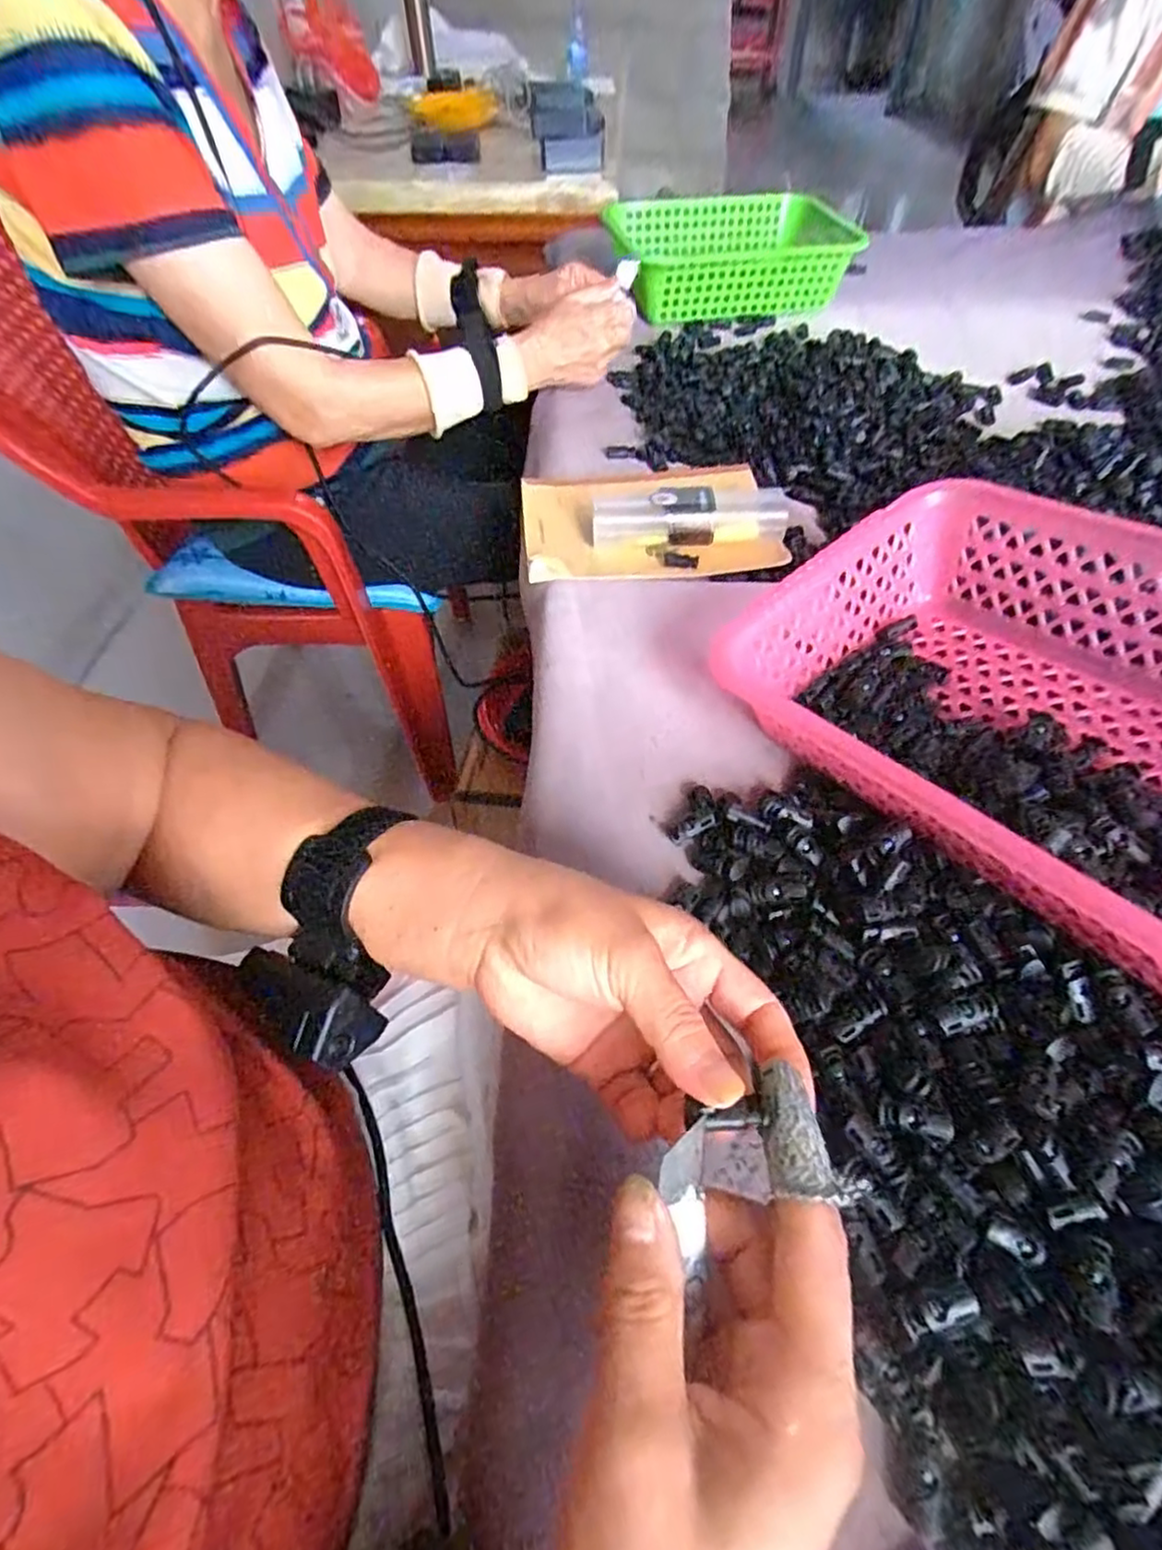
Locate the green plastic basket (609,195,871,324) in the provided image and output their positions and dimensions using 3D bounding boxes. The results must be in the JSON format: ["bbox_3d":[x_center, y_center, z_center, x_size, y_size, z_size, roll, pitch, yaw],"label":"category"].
[{"bbox_3d":[0.209,-0.674,0.856,0.318,0.071,0.235,-10,55,-7],"label":"green plastic basket"}]

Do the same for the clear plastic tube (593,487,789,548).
[{"bbox_3d":[0.088,-0.210,0.535,0.154,0.034,0.031,-1,54,-2],"label":"clear plastic tube"}]

